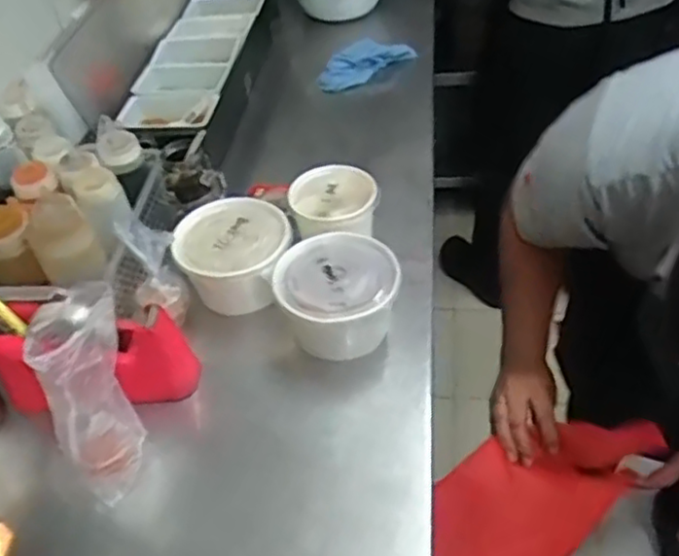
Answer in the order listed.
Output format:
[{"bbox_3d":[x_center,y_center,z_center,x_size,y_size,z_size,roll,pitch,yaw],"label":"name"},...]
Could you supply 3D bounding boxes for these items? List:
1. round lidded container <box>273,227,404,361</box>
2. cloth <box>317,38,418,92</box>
[{"bbox_3d":[0.001,0.027,0.758,0.133,0.082,0.134,-4,45,4],"label":"round lidded container"},{"bbox_3d":[0.045,-0.370,1.185,0.166,0.045,0.064,-24,47,-16],"label":"cloth"}]

